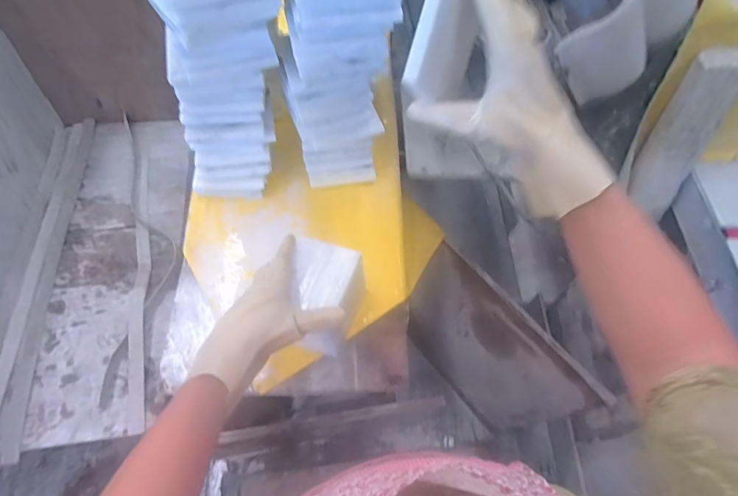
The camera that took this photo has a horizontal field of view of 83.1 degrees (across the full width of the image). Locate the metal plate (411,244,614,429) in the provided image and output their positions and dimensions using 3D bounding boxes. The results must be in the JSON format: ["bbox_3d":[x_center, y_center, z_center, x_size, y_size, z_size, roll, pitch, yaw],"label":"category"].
[{"bbox_3d":[0.257,0.245,0.999,0.023,0.590,0.410,-36,69,-20],"label":"metal plate"}]

